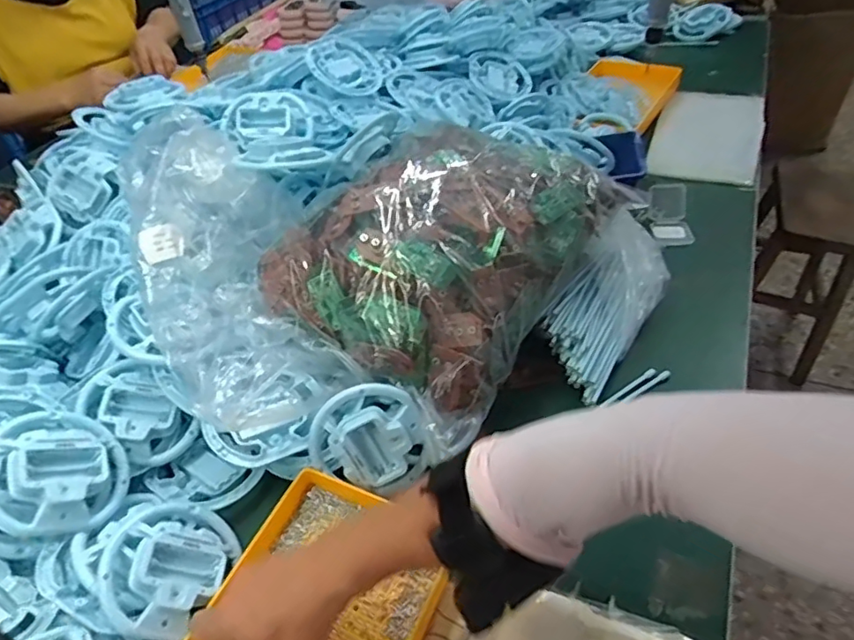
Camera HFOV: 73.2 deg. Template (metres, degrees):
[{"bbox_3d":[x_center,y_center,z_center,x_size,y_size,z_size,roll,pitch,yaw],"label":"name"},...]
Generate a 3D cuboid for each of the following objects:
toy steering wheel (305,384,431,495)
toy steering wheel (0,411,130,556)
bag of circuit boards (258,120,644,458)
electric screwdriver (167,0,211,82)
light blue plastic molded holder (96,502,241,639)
[{"bbox_3d":[-0.048,0.105,0.494,0.098,0.099,0.030,-17,8,-7],"label":"toy steering wheel"},{"bbox_3d":[-0.301,0.124,0.457,0.107,0.053,0.111,46,32,-9],"label":"toy steering wheel"},{"bbox_3d":[0.015,-0.081,0.582,0.248,0.125,0.331,23,51,26],"label":"bag of circuit boards"},{"bbox_3d":[-0.433,-0.551,1.014,0.041,0.225,0.042,-20,46,-15],"label":"electric screwdriver"},{"bbox_3d":[-0.198,0.185,0.442,0.084,0.035,0.097,33,24,-6],"label":"light blue plastic molded holder"}]

